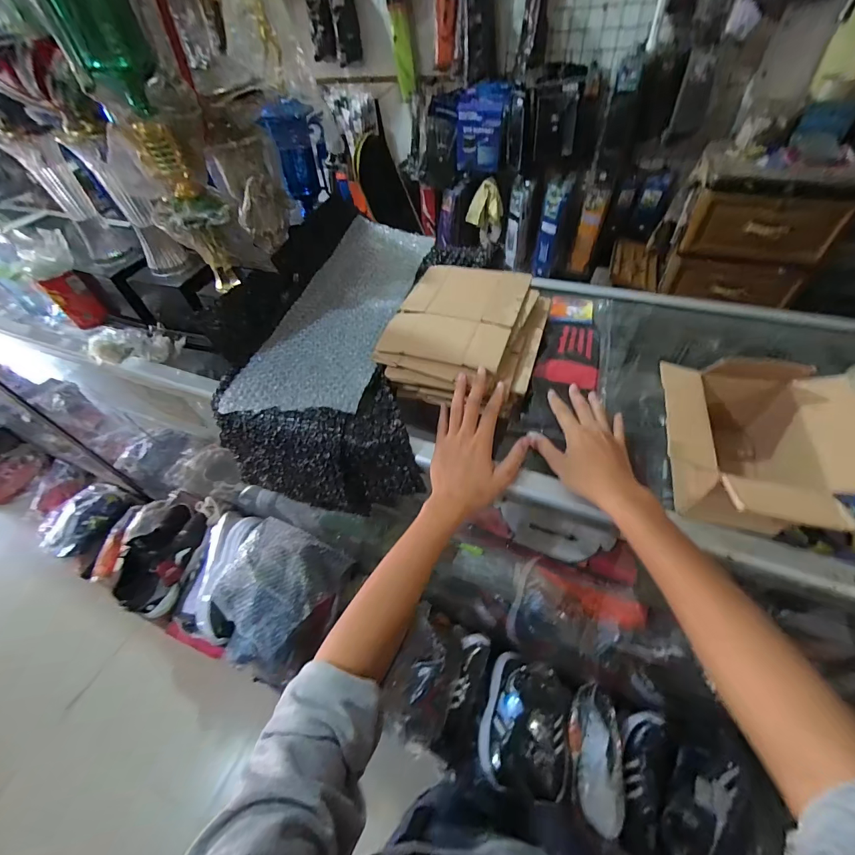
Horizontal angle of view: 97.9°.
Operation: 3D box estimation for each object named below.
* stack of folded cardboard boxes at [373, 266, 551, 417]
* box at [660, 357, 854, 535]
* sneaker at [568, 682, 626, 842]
[{"bbox_3d":[0.059,-0.130,0.518,0.189,0.069,0.223,16,54,17],"label":"stack of folded cardboard boxes"},{"bbox_3d":[0.300,0.029,0.357,0.149,0.098,0.163,8,52,12],"label":"box"},{"bbox_3d":[0.382,0.724,0.828,0.099,0.091,0.243,7,52,11],"label":"sneaker"}]

